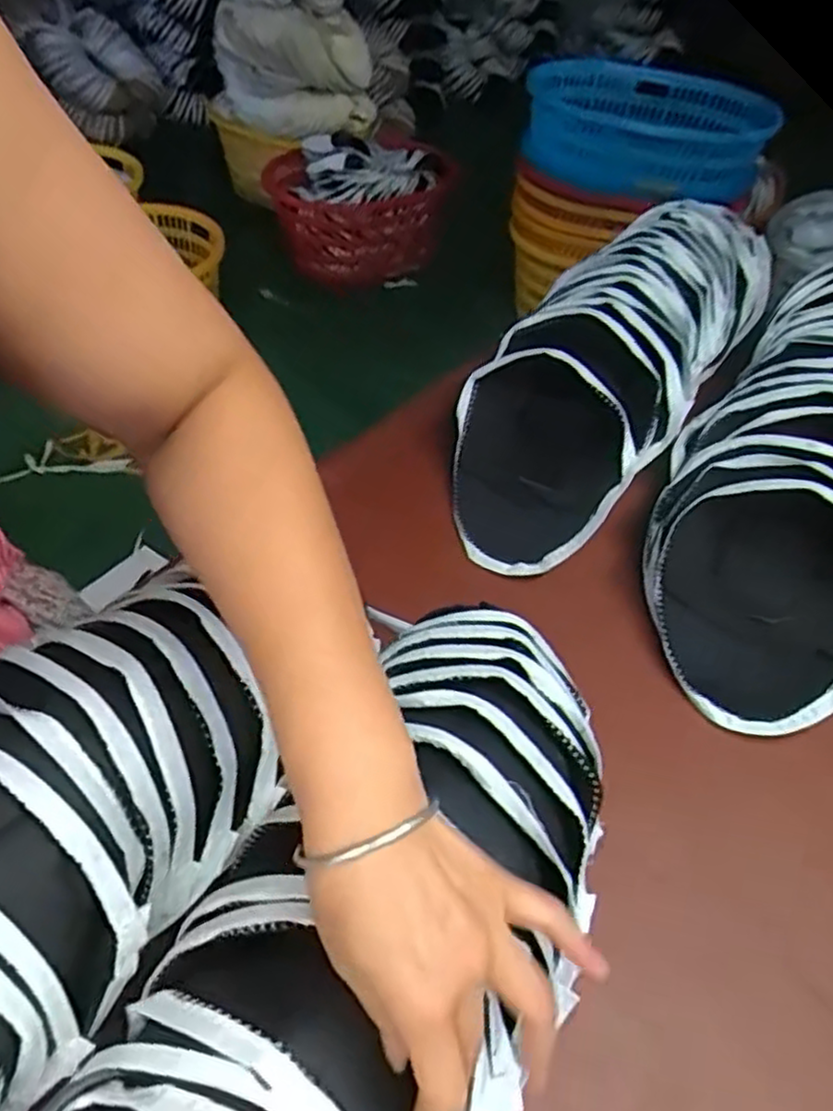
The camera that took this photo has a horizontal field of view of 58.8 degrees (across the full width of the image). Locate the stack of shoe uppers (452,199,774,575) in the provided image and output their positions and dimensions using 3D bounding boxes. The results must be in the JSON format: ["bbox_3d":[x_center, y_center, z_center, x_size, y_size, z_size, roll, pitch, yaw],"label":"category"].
[{"bbox_3d":[0.204,-0.191,0.746,0.178,0.154,0.483,34,79,25],"label":"stack of shoe uppers"}]

